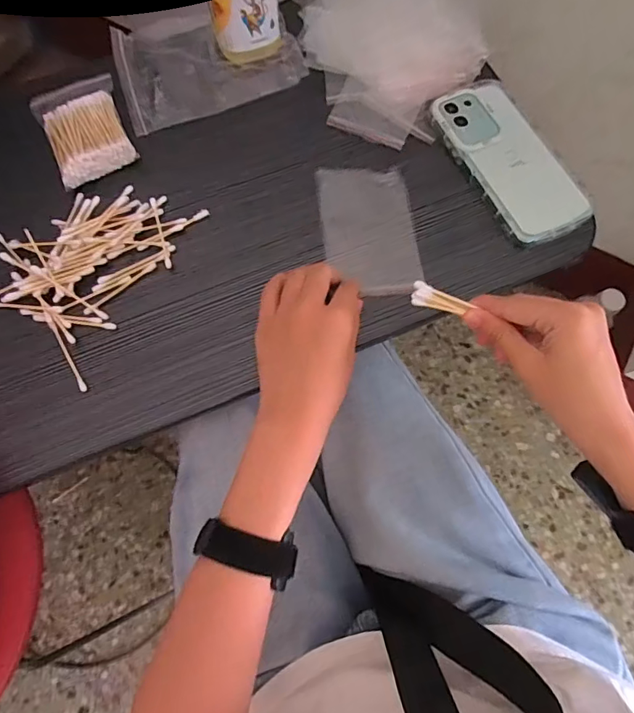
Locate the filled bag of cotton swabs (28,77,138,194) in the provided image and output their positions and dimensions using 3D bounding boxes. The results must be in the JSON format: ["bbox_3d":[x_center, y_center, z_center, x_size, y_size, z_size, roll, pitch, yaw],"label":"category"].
[{"bbox_3d":[-0.217,-0.217,0.427,0.073,0.023,0.114,-26,74,-7],"label":"filled bag of cotton swabs"}]

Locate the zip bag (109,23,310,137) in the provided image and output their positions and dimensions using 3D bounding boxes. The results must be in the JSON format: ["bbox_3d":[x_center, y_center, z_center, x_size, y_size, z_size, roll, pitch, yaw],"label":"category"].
[{"bbox_3d":[-0.110,-0.297,0.459,0.175,0.008,0.122,-19,76,-4],"label":"zip bag"}]

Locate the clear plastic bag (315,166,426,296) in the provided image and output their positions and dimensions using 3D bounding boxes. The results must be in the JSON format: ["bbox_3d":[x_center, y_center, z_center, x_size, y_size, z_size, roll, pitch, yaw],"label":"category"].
[{"bbox_3d":[0.045,-0.110,0.396,0.078,0.009,0.118,-7,73,-1],"label":"clear plastic bag"}]

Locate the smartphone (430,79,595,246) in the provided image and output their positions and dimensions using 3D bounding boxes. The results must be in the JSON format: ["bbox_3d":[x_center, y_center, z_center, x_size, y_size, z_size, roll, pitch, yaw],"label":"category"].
[{"bbox_3d":[0.172,-0.179,0.412,0.076,0.012,0.168,-25,74,-7],"label":"smartphone"}]

